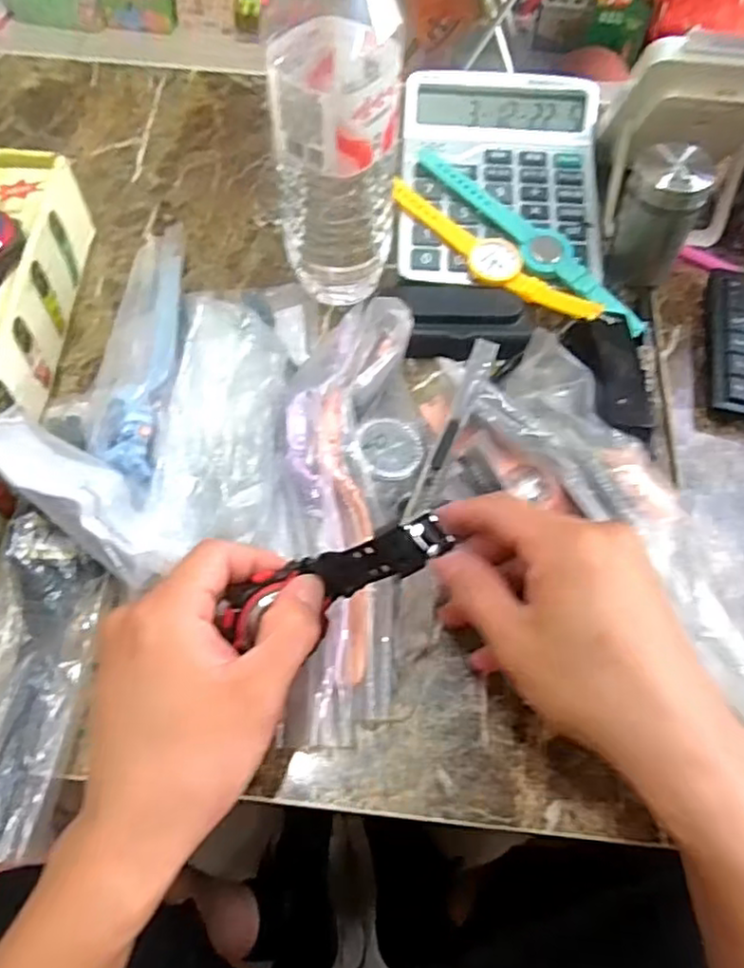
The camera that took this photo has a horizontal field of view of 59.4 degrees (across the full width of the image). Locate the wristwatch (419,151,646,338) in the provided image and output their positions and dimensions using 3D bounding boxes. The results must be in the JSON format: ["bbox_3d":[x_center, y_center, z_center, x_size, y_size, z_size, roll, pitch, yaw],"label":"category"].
[{"bbox_3d":[0.107,-0.173,0.443,0.035,0.014,0.200,-32,67,-17],"label":"wristwatch"}]

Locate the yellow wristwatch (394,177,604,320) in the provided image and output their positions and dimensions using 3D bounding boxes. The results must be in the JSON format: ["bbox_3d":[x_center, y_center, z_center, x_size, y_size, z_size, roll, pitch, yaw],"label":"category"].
[{"bbox_3d":[0.079,-0.157,0.436,0.035,0.020,0.174,-35,68,-18],"label":"yellow wristwatch"}]

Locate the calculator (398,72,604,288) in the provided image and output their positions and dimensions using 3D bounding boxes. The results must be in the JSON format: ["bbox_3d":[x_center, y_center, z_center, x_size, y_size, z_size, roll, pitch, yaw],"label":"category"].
[{"bbox_3d":[0.093,-0.222,0.468,0.142,0.041,0.178,3,62,0],"label":"calculator"}]

